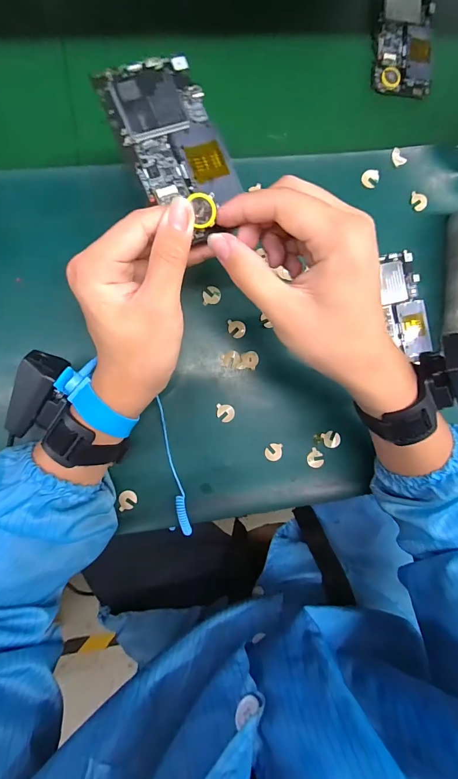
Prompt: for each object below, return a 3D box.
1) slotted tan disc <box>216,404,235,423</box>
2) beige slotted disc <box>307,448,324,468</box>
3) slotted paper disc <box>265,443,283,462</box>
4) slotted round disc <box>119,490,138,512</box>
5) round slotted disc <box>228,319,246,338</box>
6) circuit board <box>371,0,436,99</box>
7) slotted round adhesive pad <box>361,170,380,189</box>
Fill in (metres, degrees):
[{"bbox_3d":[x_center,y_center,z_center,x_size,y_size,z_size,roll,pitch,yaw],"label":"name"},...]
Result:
[{"bbox_3d":[-0.003,0.024,0.351,0.019,0.004,0.017,7,88,-6],"label":"slotted tan disc"},{"bbox_3d":[0.091,0.073,0.363,0.018,0.004,0.018,0,88,-7],"label":"beige slotted disc"},{"bbox_3d":[0.046,0.065,0.358,0.017,0.004,0.018,0,88,-7],"label":"slotted paper disc"},{"bbox_3d":[-0.099,0.110,0.341,0.017,0.004,0.019,-5,89,-7],"label":"slotted round disc"},{"bbox_3d":[0.008,-0.061,0.351,0.018,0.004,0.017,0,88,-7],"label":"round slotted disc"},{"bbox_3d":[0.191,-0.385,0.379,0.065,0.009,0.124,6,88,-6],"label":"circuit board"},{"bbox_3d":[0.148,-0.221,0.364,0.017,0.008,0.016,0,88,-7],"label":"slotted round adhesive pad"}]

